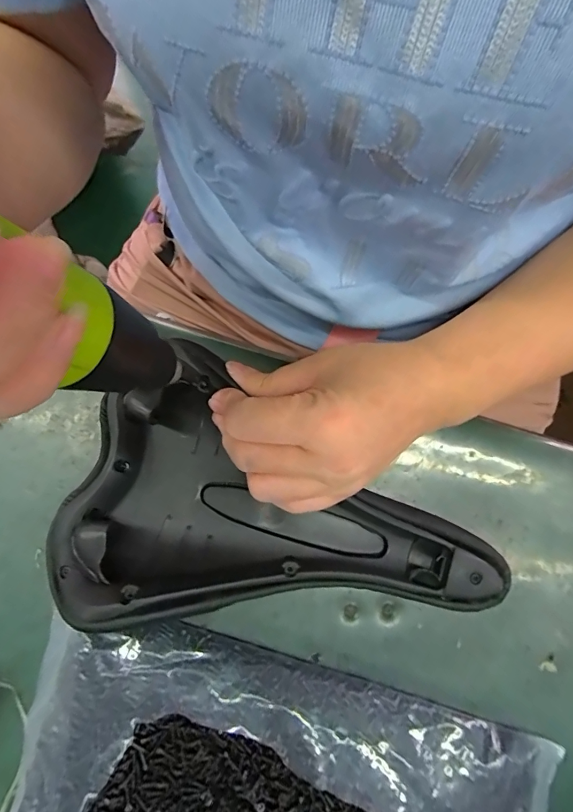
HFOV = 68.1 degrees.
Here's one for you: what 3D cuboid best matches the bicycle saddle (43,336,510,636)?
[{"bbox_3d":[-0.001,0.062,0.246,0.249,0.054,0.151,15,77,0],"label":"bicycle saddle"}]

